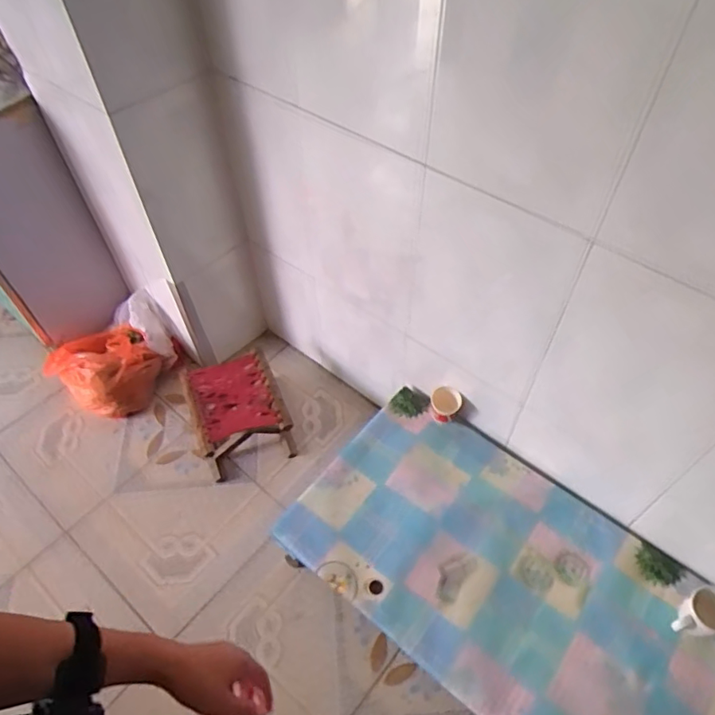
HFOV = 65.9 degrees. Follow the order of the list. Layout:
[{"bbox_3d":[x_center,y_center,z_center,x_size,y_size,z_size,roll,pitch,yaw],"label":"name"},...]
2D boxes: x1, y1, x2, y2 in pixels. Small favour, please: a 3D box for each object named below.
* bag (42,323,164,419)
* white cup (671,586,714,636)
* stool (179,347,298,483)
[{"bbox_3d":[-0.747,0.034,1.647,0.310,0.156,0.244,32,60,23],"label":"bag"},{"bbox_3d":[0.634,0.475,1.014,0.115,0.069,0.083,-17,54,-11],"label":"white cup"},{"bbox_3d":[-0.327,0.149,1.518,0.236,0.163,0.280,-20,55,-13],"label":"stool"}]

